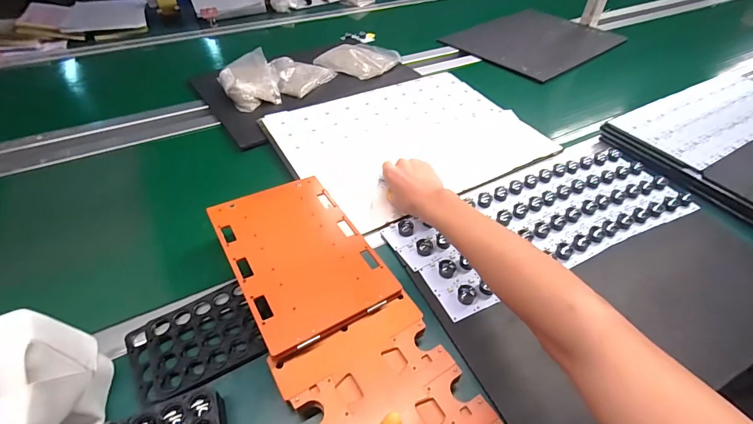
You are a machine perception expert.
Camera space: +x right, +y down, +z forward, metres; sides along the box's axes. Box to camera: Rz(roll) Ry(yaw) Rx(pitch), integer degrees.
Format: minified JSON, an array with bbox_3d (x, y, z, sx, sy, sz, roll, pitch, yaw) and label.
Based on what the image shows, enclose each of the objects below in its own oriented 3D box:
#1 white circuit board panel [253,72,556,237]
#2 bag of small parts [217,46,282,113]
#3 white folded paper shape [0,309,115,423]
[{"bbox_3d":[0.062,-0.154,0.713,0.458,0.013,0.359,-24,51,-21],"label":"white circuit board panel"},{"bbox_3d":[-0.284,-0.296,0.816,0.119,0.050,0.166,-16,49,-15],"label":"bag of small parts"},{"bbox_3d":[-0.303,0.155,0.328,0.064,0.116,0.097,-8,47,-8],"label":"white folded paper shape"}]

